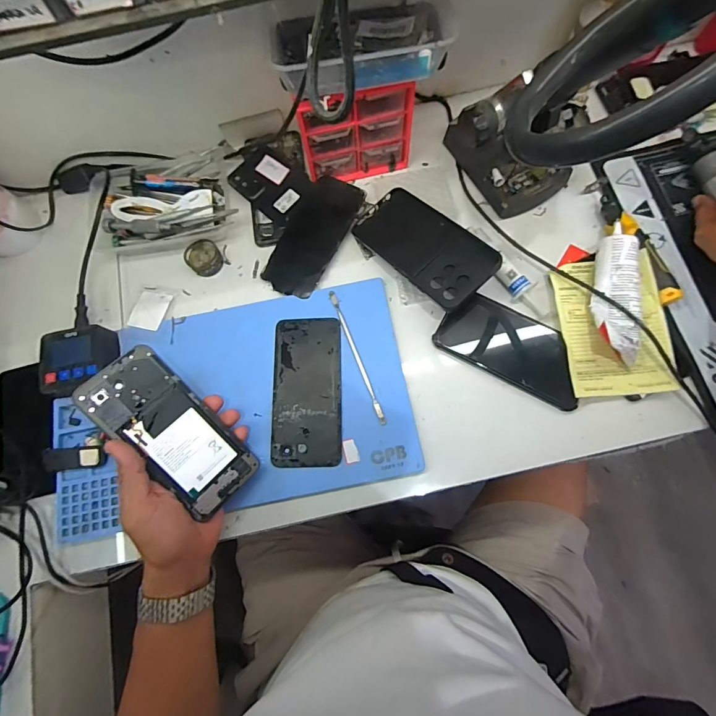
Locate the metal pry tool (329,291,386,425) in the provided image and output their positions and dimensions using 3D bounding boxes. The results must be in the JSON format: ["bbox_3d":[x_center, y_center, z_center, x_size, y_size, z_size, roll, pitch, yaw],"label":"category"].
[{"bbox_3d":[-0.002,-0.004,0.439,0.008,0.004,0.161,-21,76,-4],"label":"metal pry tool"}]

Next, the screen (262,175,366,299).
[{"bbox_3d":[-0.055,-0.148,0.478,0.069,0.006,0.154,26,77,8],"label":"screen"}]

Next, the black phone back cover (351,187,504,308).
[{"bbox_3d":[0.071,-0.126,0.447,0.079,0.009,0.167,-45,60,5],"label":"black phone back cover"}]

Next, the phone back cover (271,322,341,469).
[{"bbox_3d":[-0.055,0.035,0.434,0.073,0.004,0.160,-1,75,1],"label":"phone back cover"}]

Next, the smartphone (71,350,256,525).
[{"bbox_3d":[-0.172,0.069,0.372,0.073,0.006,0.163,-45,100,-23],"label":"smartphone"}]

